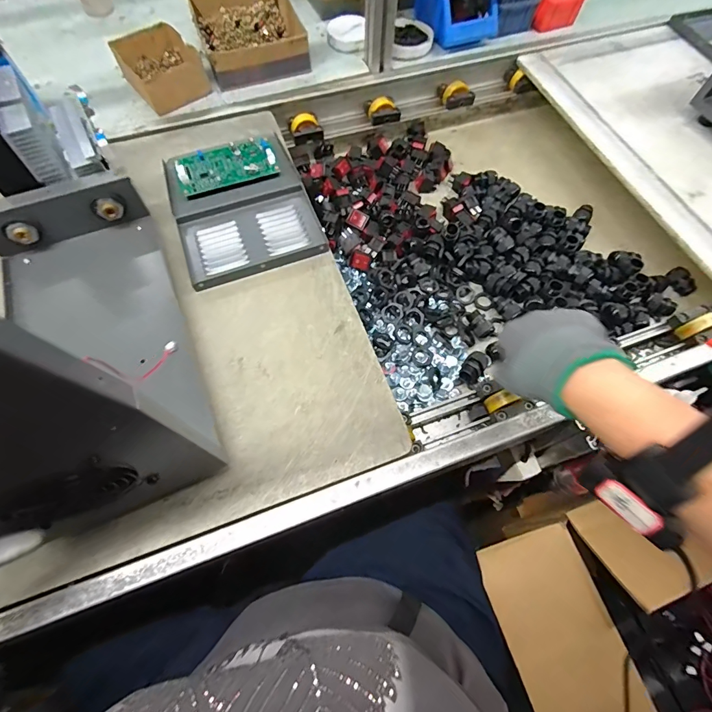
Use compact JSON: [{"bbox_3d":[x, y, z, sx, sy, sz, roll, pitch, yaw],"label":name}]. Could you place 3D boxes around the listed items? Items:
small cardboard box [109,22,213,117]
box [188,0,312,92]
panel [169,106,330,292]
[{"bbox_3d":[-0.318,-0.473,0.635,0.115,0.051,0.141,-32,69,-15],"label":"small cardboard box"},{"bbox_3d":[-0.190,-0.569,0.676,0.163,0.056,0.234,-20,67,-10],"label":"box"},{"bbox_3d":[-0.154,-0.208,0.523,0.180,0.046,0.207,-18,66,-9],"label":"panel"}]

